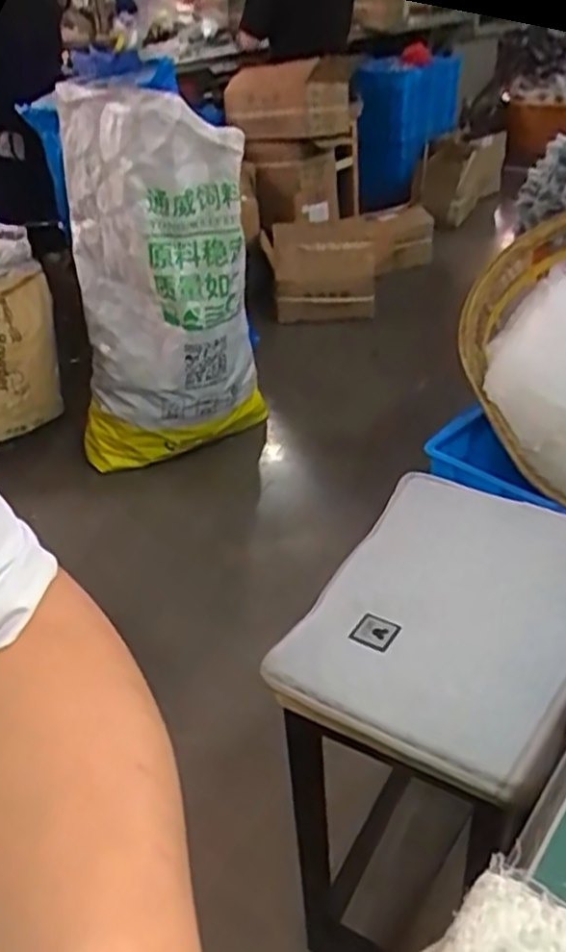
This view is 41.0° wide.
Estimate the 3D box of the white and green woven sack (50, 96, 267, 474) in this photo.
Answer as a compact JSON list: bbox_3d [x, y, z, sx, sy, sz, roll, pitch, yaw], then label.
[{"bbox_3d":[-0.286,-0.399,1.739,0.438,0.824,0.337,-9,35,-9],"label":"white and green woven sack"}]

